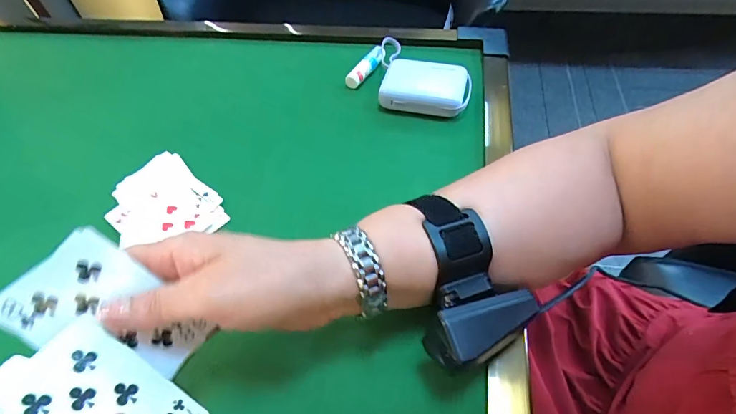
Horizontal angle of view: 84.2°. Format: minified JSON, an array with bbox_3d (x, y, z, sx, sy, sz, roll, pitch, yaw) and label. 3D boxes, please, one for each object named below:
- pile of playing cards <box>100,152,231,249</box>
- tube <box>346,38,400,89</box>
[{"bbox_3d":[-0.184,-0.002,0.362,0.111,0.006,0.080,36,63,28],"label":"pile of playing cards"},{"bbox_3d":[0.010,-0.163,0.460,0.033,0.019,0.084,22,57,21],"label":"tube"}]

